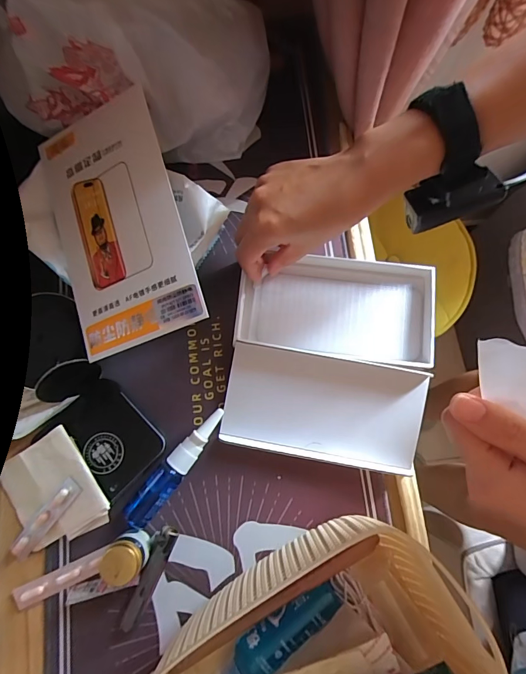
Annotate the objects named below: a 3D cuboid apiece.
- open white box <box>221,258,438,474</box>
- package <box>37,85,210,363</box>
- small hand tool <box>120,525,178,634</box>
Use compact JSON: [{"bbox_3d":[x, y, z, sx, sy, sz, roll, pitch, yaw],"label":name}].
[{"bbox_3d":[0.062,0.014,0.345,0.178,0.034,0.187,9,78,1],"label":"open white box"},{"bbox_3d":[-0.124,-0.094,0.316,0.114,0.006,0.203,-19,83,16],"label":"package"},{"bbox_3d":[-0.095,0.196,0.313,0.017,0.015,0.077,26,79,4],"label":"small hand tool"}]

